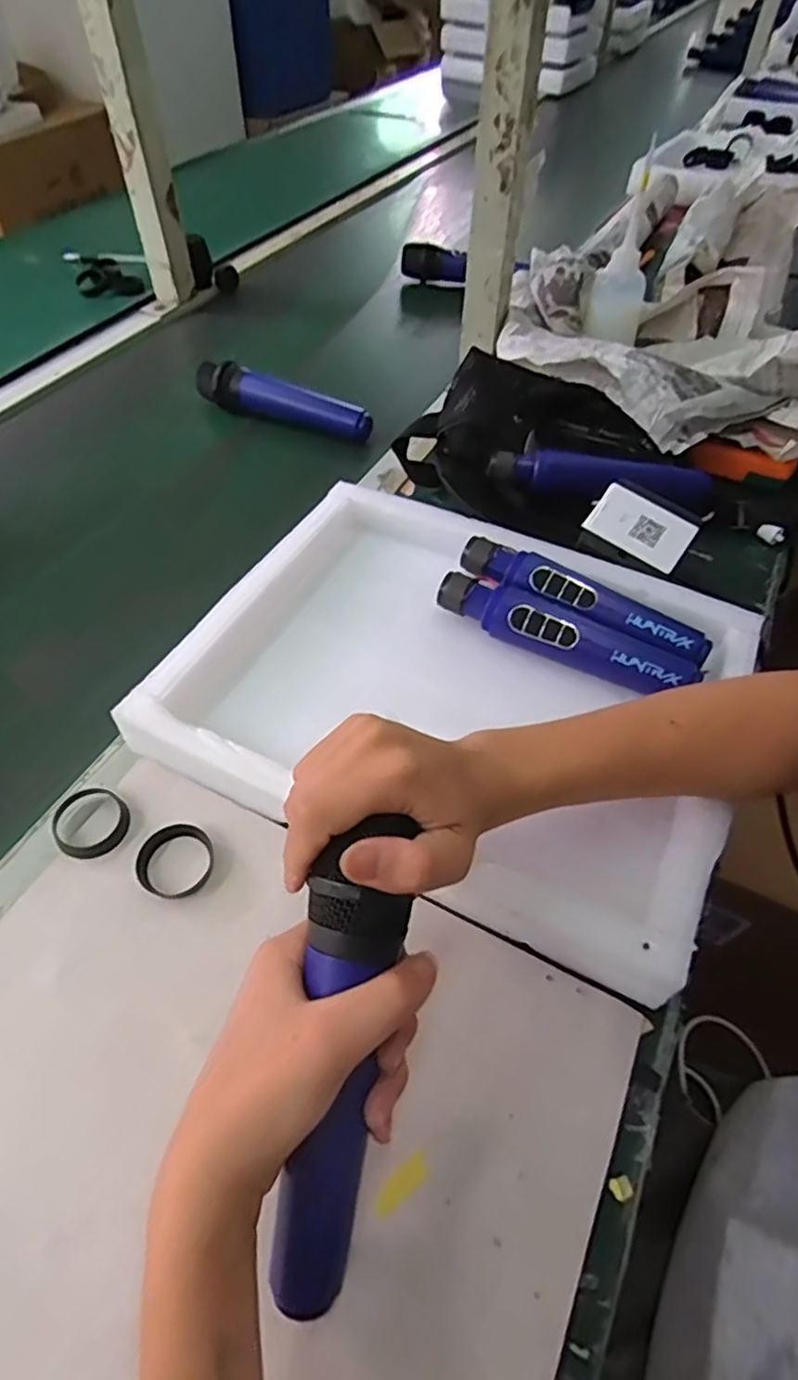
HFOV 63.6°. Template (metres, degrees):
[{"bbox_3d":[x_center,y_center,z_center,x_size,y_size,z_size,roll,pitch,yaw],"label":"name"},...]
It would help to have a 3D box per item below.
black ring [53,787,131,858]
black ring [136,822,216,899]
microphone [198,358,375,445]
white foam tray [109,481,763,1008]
[{"bbox_3d":[-0.190,0.081,0.397,0.043,0.011,0.045,0,54,0],"label":"black ring"},{"bbox_3d":[-0.134,0.102,0.384,0.044,0.012,0.043,0,54,0],"label":"black ring"},{"bbox_3d":[-0.126,-0.305,0.694,0.206,0.050,0.035,22,57,16],"label":"microphone"},{"bbox_3d":[0.038,-0.002,0.445,0.351,0.056,0.283,21,56,15],"label":"white foam tray"}]

